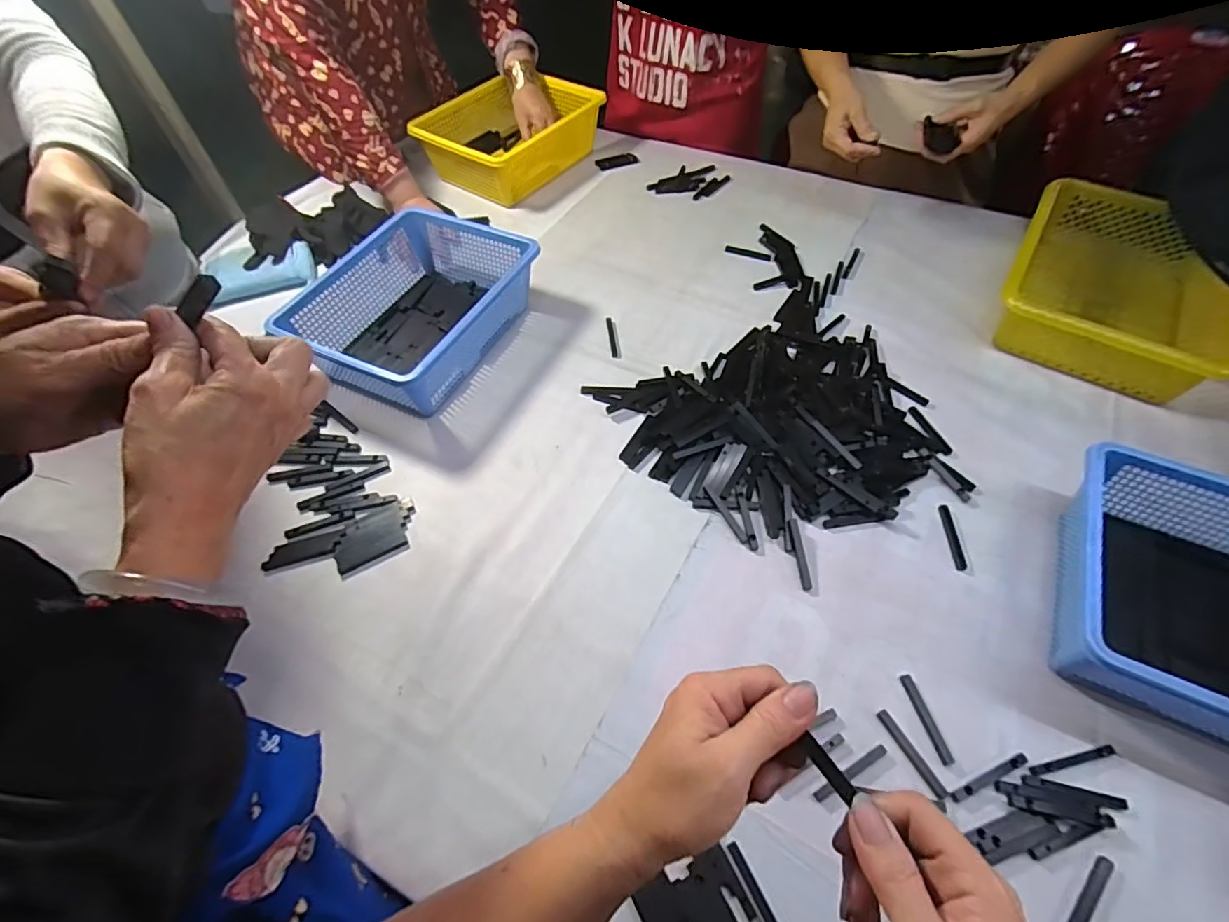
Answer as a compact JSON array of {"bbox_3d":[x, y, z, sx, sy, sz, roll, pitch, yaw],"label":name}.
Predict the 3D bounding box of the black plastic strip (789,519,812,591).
[{"bbox_3d":[0.194,0.098,0.574,0.010,0.010,0.074,-5,69,-1],"label":"black plastic strip"}]

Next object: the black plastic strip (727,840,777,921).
[{"bbox_3d":[0.111,0.333,0.419,0.009,0.004,0.077,-17,62,-26],"label":"black plastic strip"}]

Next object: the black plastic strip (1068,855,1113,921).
[{"bbox_3d":[0.354,0.328,0.409,0.073,0.004,0.013,-38,62,-22],"label":"black plastic strip"}]

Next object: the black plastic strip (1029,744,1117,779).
[{"bbox_3d":[0.386,0.253,0.460,0.078,0.004,0.011,-12,55,-6],"label":"black plastic strip"}]

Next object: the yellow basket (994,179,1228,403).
[{"bbox_3d":[0.686,-0.226,0.738,0.277,0.088,0.333,28,60,20],"label":"yellow basket"}]

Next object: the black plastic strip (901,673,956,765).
[{"bbox_3d":[0.275,0.227,0.483,0.011,0.005,0.074,-10,55,-5],"label":"black plastic strip"}]

